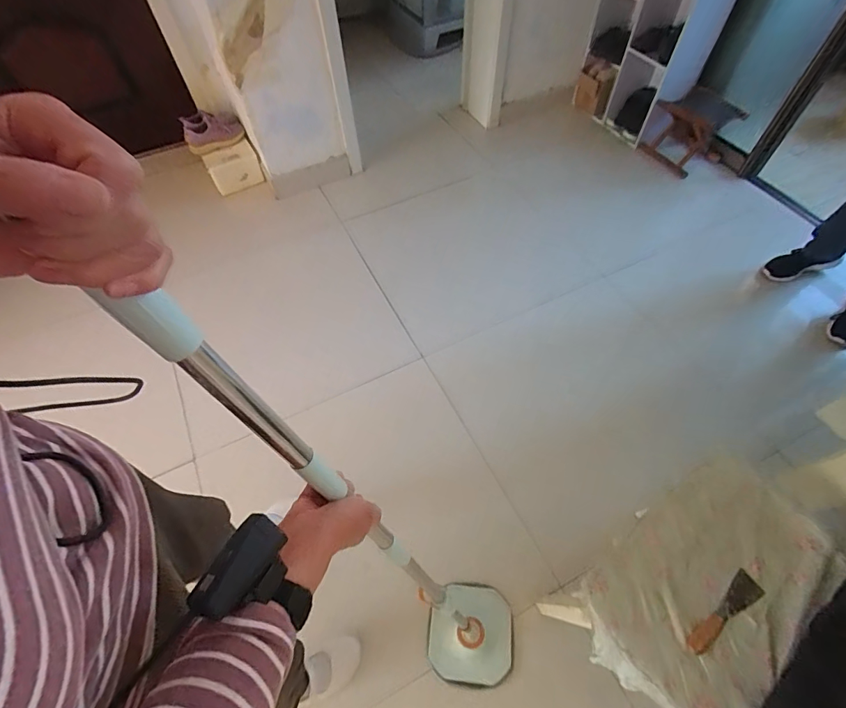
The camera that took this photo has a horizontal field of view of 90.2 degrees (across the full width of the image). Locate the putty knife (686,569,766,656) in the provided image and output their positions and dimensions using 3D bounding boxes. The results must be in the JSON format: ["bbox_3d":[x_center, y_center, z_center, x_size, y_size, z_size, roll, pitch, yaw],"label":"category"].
[{"bbox_3d":[0.488,0.420,0.685,0.167,0.021,0.041,-30,61,-16],"label":"putty knife"}]

